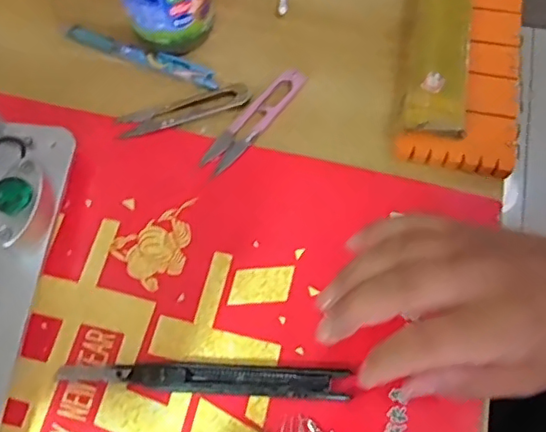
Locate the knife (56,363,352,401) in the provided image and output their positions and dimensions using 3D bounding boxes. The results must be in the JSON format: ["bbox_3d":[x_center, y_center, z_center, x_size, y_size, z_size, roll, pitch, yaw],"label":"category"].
[{"bbox_3d":[-0.042,0.099,0.340,0.170,0.014,0.018,1,67,2],"label":"knife"}]

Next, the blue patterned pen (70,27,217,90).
[{"bbox_3d":[-0.101,-0.123,0.439,0.125,0.010,0.016,20,69,10],"label":"blue patterned pen"}]

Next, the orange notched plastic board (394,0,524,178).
[{"bbox_3d":[0.162,-0.197,0.462,0.081,0.020,0.347,15,67,-4],"label":"orange notched plastic board"}]

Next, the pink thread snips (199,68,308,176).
[{"bbox_3d":[-0.012,-0.073,0.417,0.023,0.011,0.103,37,72,16],"label":"pink thread snips"}]

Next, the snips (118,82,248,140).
[{"bbox_3d":[-0.066,-0.080,0.419,0.096,0.010,0.020,-17,67,-6],"label":"snips"}]

